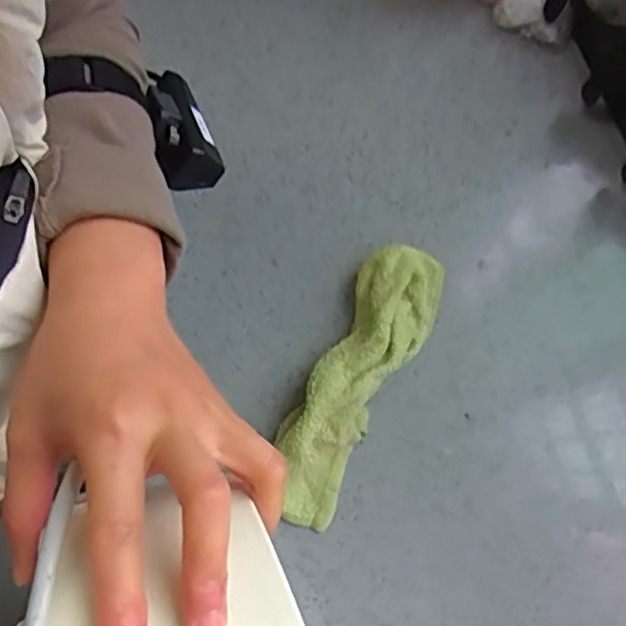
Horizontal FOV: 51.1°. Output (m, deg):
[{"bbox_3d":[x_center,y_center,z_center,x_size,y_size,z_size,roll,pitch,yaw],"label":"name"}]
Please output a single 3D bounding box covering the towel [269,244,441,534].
[{"bbox_3d":[0.034,0.038,0.486,0.067,0.040,0.202,28,78,8],"label":"towel"}]

